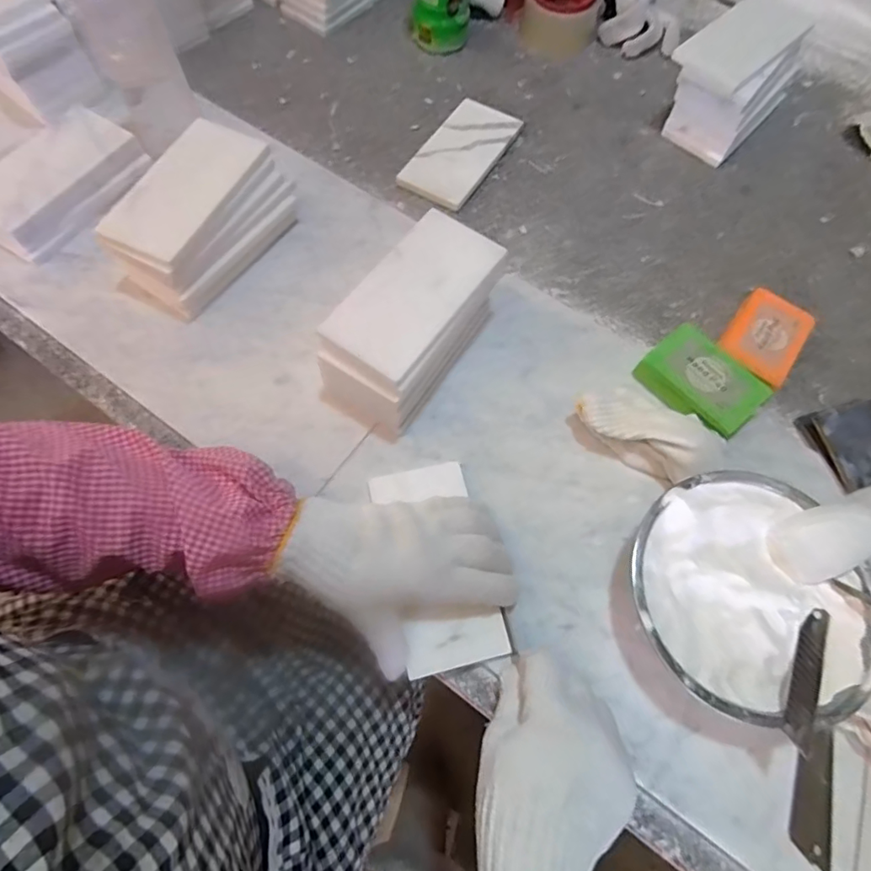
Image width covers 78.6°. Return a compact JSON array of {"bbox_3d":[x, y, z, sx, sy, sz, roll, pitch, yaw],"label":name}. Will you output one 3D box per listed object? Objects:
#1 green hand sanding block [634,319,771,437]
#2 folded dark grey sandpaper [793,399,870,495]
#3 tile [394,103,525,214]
[{"bbox_3d":[0.223,-0.040,0.456,0.072,0.040,0.095,-33,71,-16],"label":"green hand sanding block"},{"bbox_3d":[0.359,0.008,0.453,0.070,0.023,0.070,-13,67,-9],"label":"folded dark grey sandpaper"},{"bbox_3d":[0.027,-0.305,0.573,0.074,0.014,0.143,31,68,11],"label":"tile"}]

